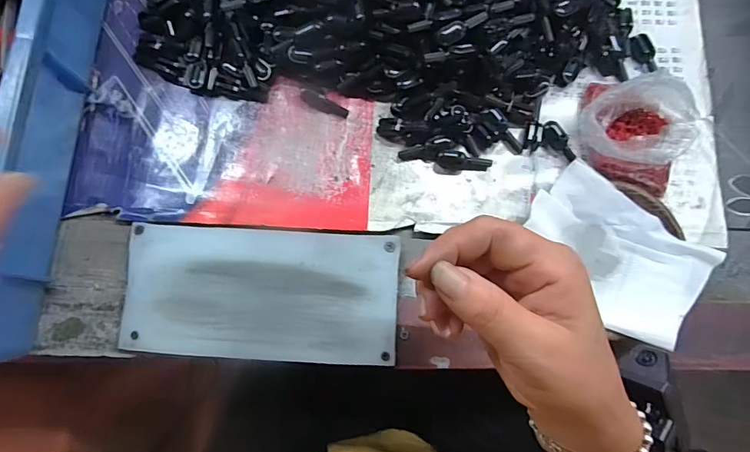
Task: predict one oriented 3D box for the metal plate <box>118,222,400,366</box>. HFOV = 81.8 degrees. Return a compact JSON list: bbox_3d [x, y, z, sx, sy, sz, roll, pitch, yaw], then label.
[{"bbox_3d":[-0.082,0.049,0.316,0.194,0.008,0.092,3,75,-2],"label":"metal plate"}]

